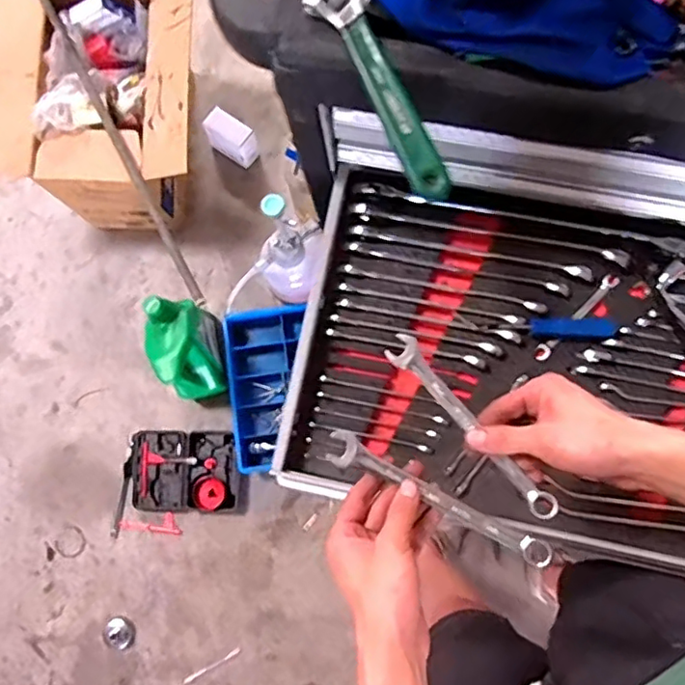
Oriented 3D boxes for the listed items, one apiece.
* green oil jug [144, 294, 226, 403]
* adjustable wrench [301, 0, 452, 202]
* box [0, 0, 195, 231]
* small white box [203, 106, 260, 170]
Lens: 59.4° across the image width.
[{"bbox_3d":[-0.359,0.017,1.373,0.114,0.291,0.208,-11,80,3],"label":"green oil jug"},{"bbox_3d":[0.023,-0.235,0.511,0.054,0.018,0.253,-20,80,2],"label":"adjustable wrench"},{"bbox_3d":[-0.547,-0.556,1.436,0.472,0.329,0.483,-2,81,5],"label":"box"},{"bbox_3d":[-0.282,-0.531,1.565,0.129,0.119,0.073,33,80,5],"label":"small white box"}]

